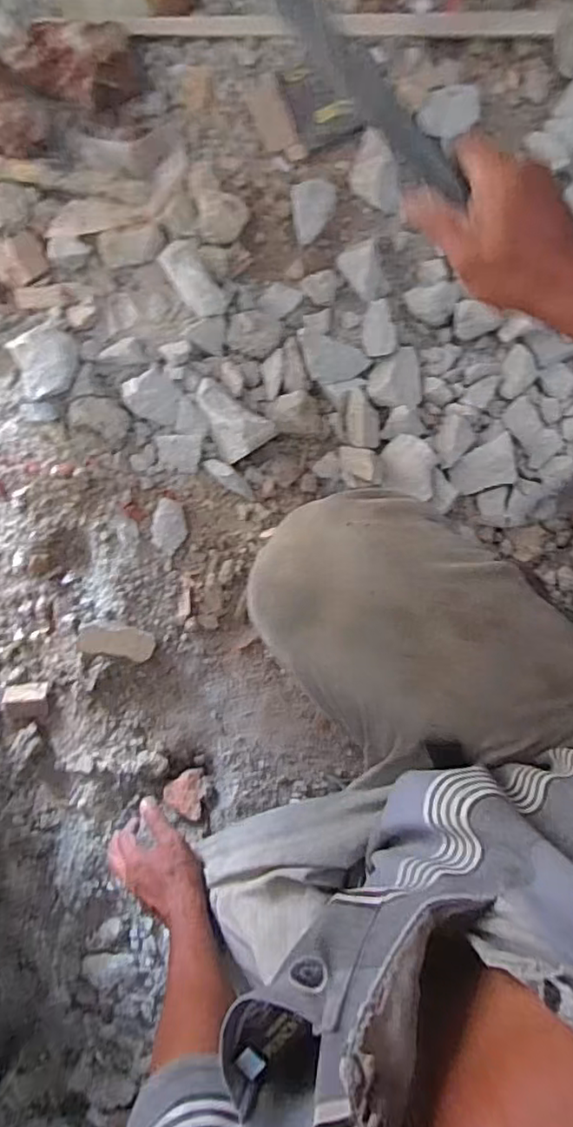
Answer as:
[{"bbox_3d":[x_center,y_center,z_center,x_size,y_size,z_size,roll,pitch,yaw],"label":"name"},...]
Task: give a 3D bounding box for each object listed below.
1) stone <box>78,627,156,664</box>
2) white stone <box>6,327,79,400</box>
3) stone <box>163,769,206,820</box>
[{"bbox_3d":[-0.213,0.099,0.748,0.092,0.034,0.038,7,97,-8],"label":"stone"},{"bbox_3d":[-0.289,-0.248,0.729,0.077,0.038,0.088,-24,93,9],"label":"white stone"},{"bbox_3d":[-0.132,0.296,0.776,0.053,0.020,0.058,1,96,7],"label":"stone"}]

